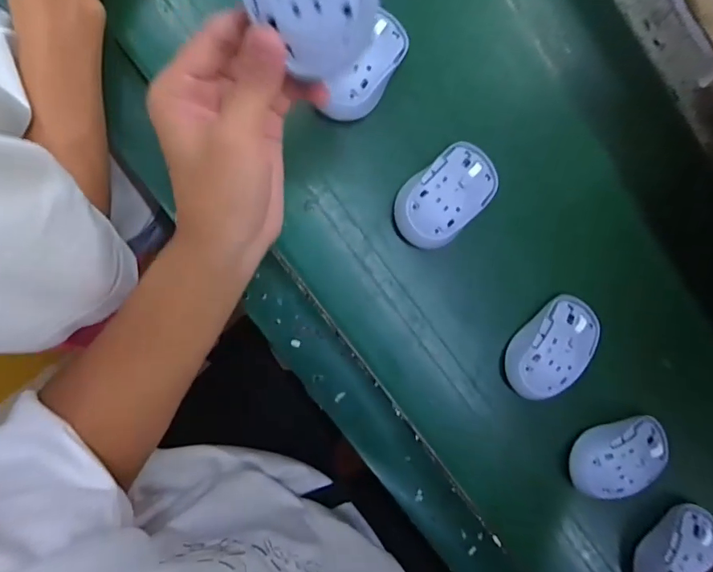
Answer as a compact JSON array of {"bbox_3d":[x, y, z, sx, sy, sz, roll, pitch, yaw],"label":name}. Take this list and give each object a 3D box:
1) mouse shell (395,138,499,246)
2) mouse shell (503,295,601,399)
[{"bbox_3d":[0.080,-0.081,0.396,0.102,0.025,0.060,-44,96,-4],"label":"mouse shell"},{"bbox_3d":[0.183,0.057,0.418,0.058,0.027,0.101,44,86,-7],"label":"mouse shell"}]

